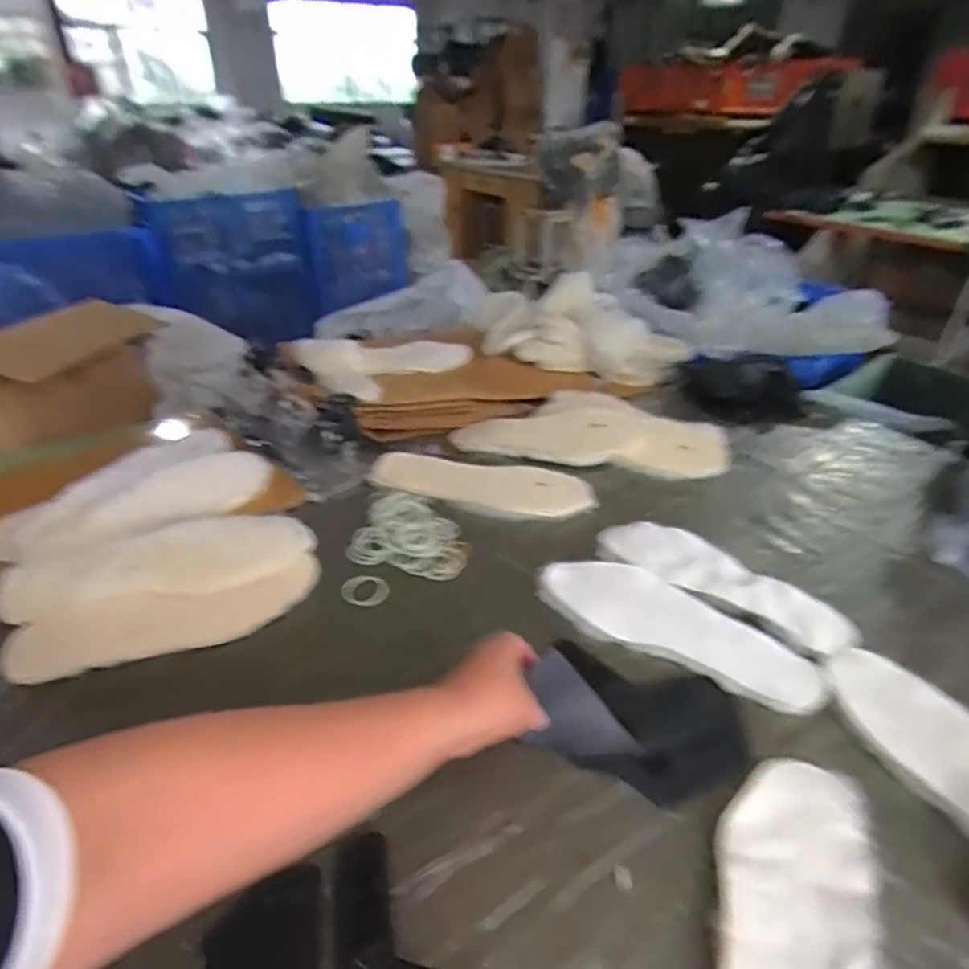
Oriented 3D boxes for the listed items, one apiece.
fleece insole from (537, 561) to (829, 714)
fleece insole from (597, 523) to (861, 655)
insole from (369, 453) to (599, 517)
[{"bbox_3d":[0.187,0.140,0.617,0.272,0.024,0.091,16,35,23],"label":"fleece insole"},{"bbox_3d":[0.257,0.098,0.670,0.262,0.008,0.098,20,37,28],"label":"fleece insole"},{"bbox_3d":[-0.001,-0.005,0.819,0.286,0.015,0.093,3,32,5],"label":"insole"}]

